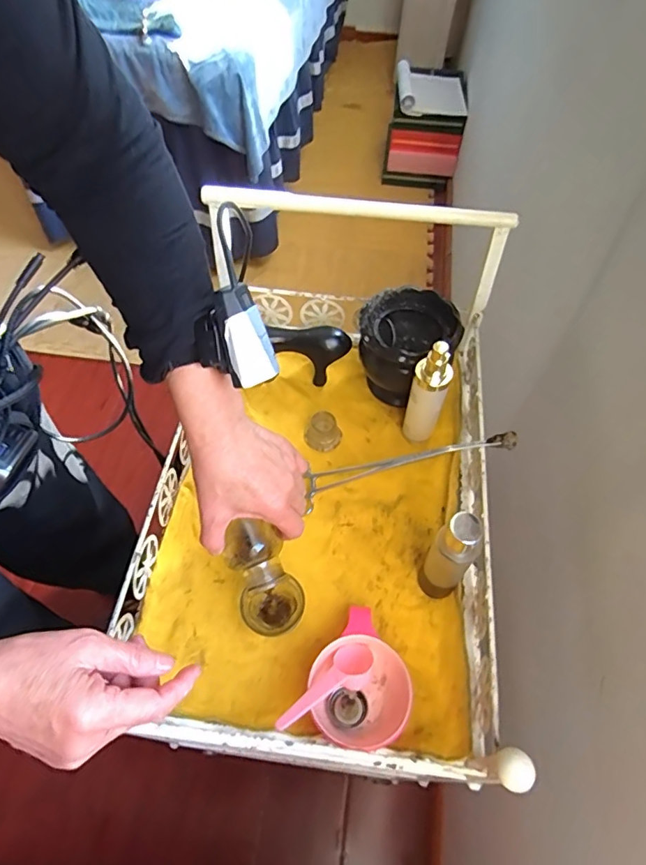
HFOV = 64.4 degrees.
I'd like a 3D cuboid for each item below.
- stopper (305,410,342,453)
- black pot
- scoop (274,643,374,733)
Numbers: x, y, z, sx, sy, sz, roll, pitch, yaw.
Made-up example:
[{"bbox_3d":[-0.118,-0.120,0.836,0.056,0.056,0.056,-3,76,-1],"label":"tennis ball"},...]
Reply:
[{"bbox_3d":[0.001,0.000,0.612,0.038,0.035,0.037,18,58,10],"label":"stopper"},{"bbox_3d":[0.095,-0.100,0.627,0.105,0.112,0.096,1,57,-1],"label":"black pot"},{"bbox_3d":[0.003,0.215,0.432,0.102,0.018,0.034,-24,59,-37],"label":"scoop"}]

